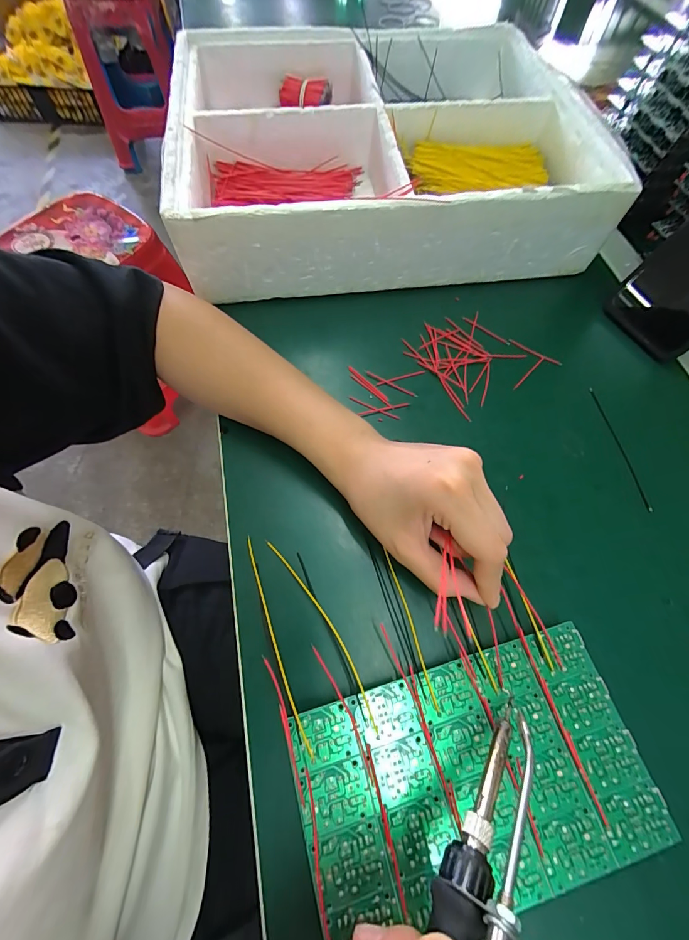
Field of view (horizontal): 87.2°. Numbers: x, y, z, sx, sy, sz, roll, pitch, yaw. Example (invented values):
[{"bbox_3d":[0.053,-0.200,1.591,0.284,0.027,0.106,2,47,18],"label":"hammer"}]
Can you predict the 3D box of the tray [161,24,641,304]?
[{"bbox_3d":[0.033,-0.321,0.364,0.372,0.079,0.316,-5,66,-4],"label":"tray"}]

